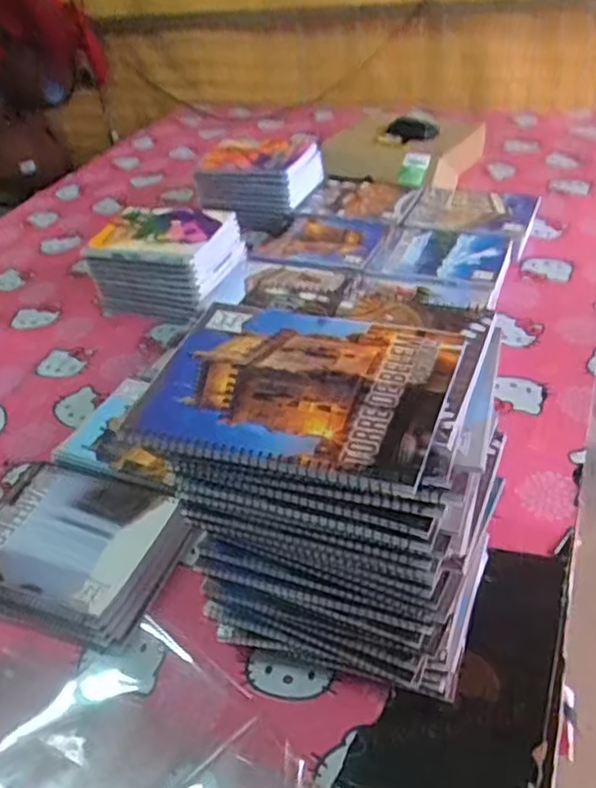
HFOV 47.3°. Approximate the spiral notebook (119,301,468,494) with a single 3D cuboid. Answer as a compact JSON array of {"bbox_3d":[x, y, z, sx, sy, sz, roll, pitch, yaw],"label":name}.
[{"bbox_3d":[0.000,-0.008,0.452,0.191,0.013,0.148,9,41,20],"label":"spiral notebook"}]

